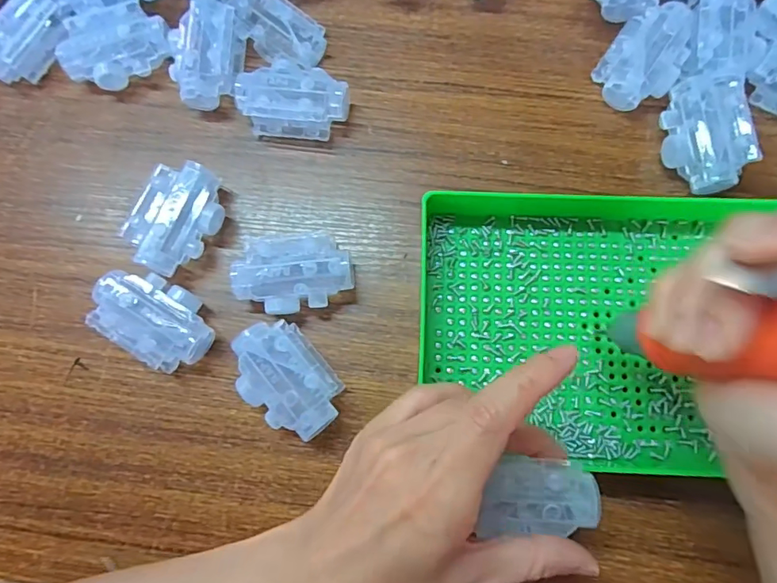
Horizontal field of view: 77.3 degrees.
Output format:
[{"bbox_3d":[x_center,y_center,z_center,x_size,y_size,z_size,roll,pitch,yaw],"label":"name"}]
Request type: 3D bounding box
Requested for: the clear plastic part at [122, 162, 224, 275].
[{"bbox_3d":[-0.128,-0.044,0.300,0.040,0.035,0.067,28,81,7],"label":"clear plastic part"}]

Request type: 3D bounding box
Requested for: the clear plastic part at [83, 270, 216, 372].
[{"bbox_3d":[-0.139,0.016,0.285,0.067,0.028,0.045,30,81,7],"label":"clear plastic part"}]

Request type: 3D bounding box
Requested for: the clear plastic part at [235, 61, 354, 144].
[{"bbox_3d":[-0.061,-0.126,0.312,0.068,0.029,0.045,7,79,3],"label":"clear plastic part"}]

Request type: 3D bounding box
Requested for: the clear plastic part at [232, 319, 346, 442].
[{"bbox_3d":[-0.058,0.049,0.278,0.046,0.024,0.068,-38,80,-6],"label":"clear plastic part"}]

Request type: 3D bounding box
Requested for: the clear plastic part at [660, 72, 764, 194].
[{"bbox_3d":[0.196,-0.098,0.301,0.045,0.030,0.075,0,79,2],"label":"clear plastic part"}]

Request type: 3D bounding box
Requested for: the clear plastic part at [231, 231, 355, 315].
[{"bbox_3d":[-0.056,-0.010,0.295,0.068,0.033,0.044,-6,79,0],"label":"clear plastic part"}]

